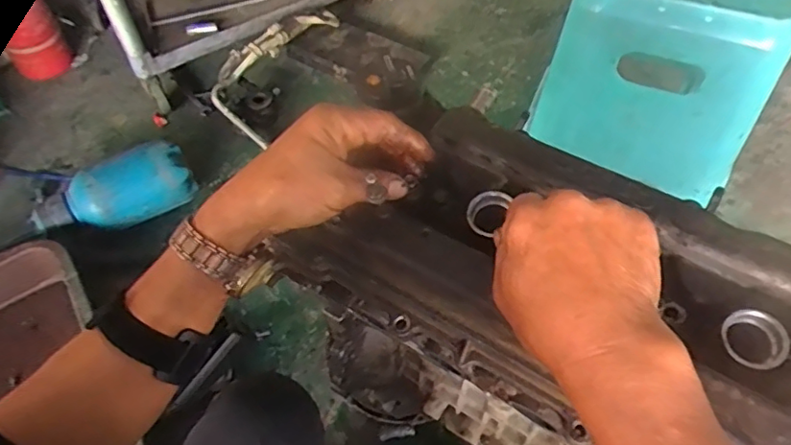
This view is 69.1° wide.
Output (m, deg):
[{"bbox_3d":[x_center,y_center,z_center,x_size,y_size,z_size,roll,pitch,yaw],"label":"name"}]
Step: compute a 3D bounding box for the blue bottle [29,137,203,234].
[{"bbox_3d":[-0.525,-0.063,1.068,0.276,0.095,0.122,-26,58,-13],"label":"blue bottle"}]

